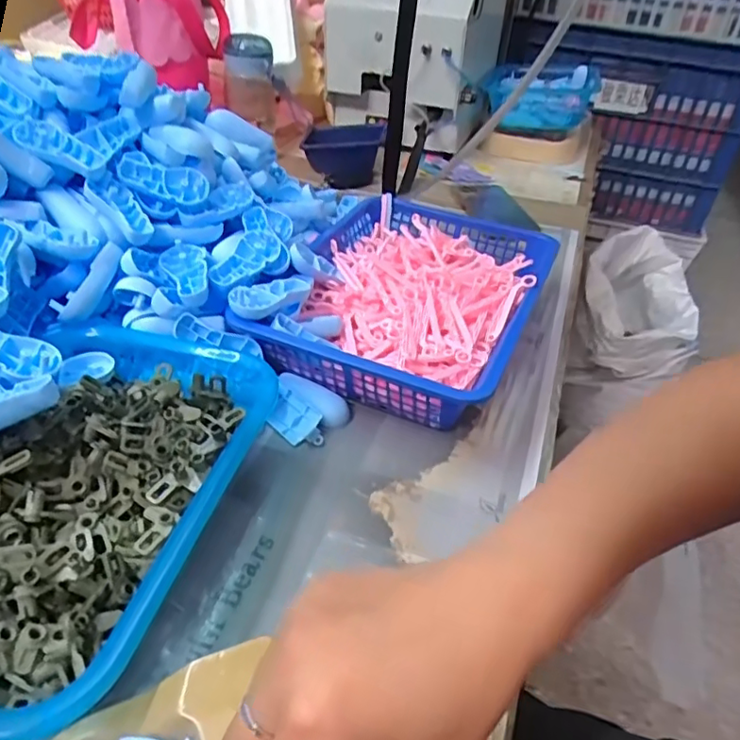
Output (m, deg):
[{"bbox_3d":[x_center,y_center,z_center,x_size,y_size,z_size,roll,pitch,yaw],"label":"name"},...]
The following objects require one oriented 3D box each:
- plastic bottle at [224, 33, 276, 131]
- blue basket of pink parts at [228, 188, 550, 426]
[{"bbox_3d":[-0.176,-0.428,0.873,0.075,0.110,0.060,-6,40,-15],"label":"plastic bottle"},{"bbox_3d":[0.035,-0.069,0.543,0.218,0.064,0.293,20,41,17],"label":"blue basket of pink parts"}]

